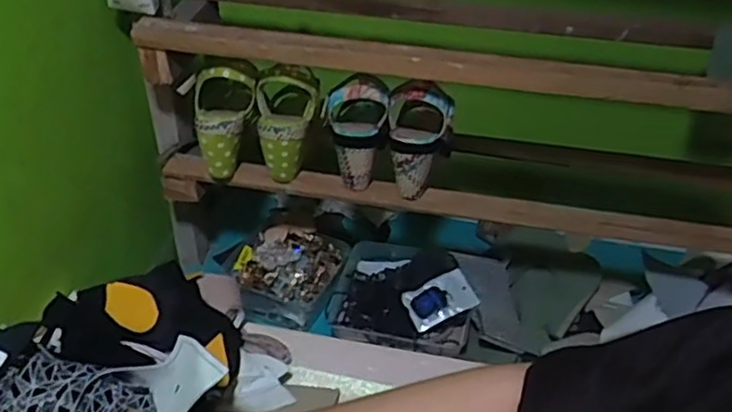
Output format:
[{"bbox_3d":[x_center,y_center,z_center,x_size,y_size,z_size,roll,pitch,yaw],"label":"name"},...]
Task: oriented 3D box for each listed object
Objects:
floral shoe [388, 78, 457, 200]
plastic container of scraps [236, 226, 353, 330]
[{"bbox_3d":[0.071,-0.088,0.843,0.086,0.136,0.088,3,37,0],"label":"floral shoe"},{"bbox_3d":[-0.125,0.104,1.037,0.167,0.069,0.156,9,37,8],"label":"plastic container of scraps"}]

